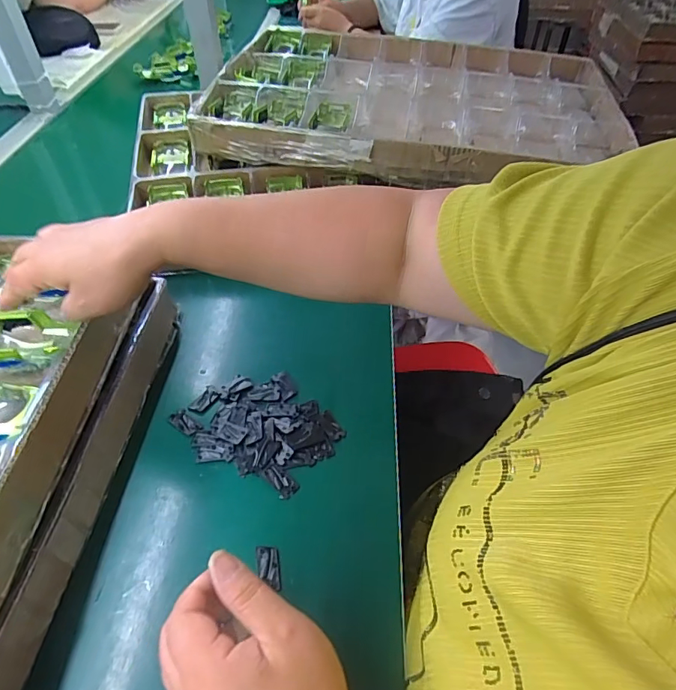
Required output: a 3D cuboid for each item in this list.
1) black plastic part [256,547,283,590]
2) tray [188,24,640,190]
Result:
[{"bbox_3d":[-0.055,0.177,0.378,0.018,0.008,0.033,-7,49,-9],"label":"black plastic part"},{"bbox_3d":[0.130,-0.421,0.815,0.642,0.064,0.474,8,48,4],"label":"tray"}]

